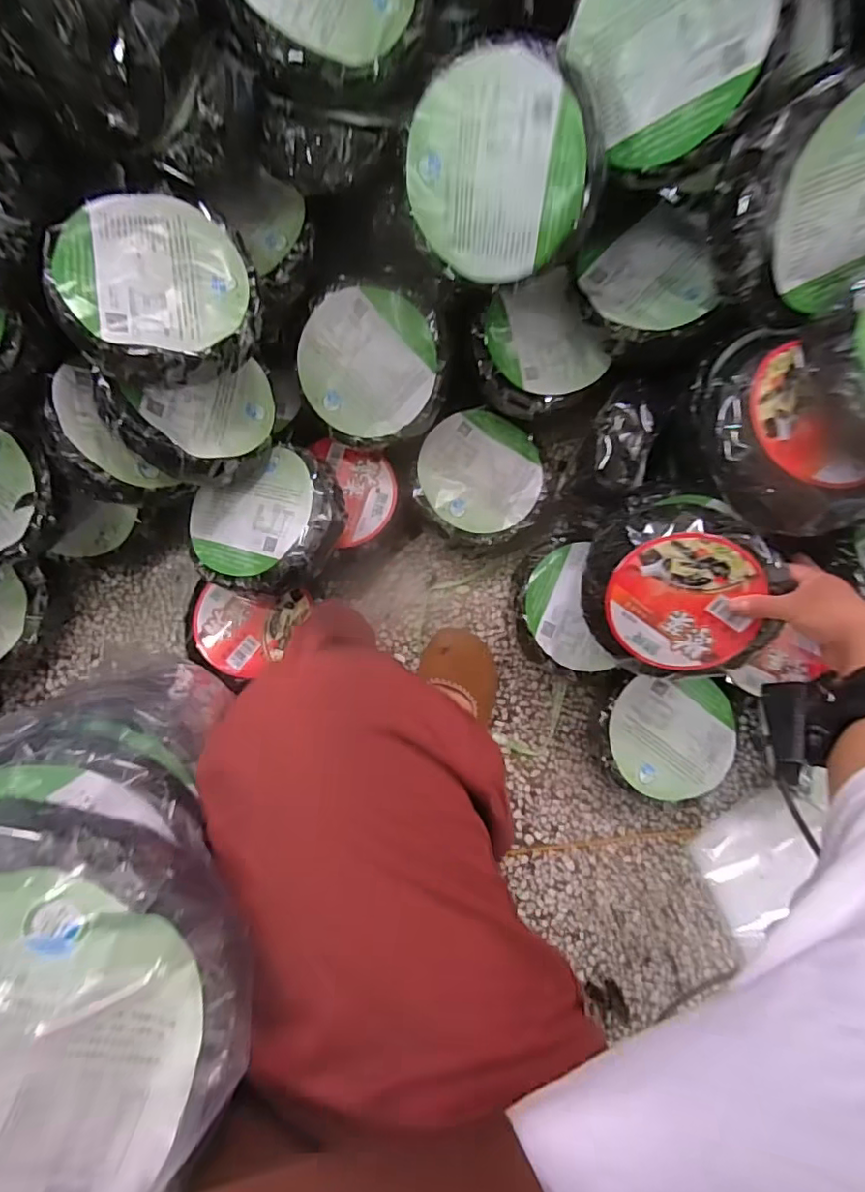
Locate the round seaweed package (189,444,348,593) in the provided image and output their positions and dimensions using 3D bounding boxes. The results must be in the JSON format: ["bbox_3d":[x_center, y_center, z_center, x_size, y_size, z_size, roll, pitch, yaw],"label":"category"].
[{"bbox_3d":[-0.177,-0.078,0.600,0.167,0.044,0.145,-31,85,-5],"label":"round seaweed package"}]

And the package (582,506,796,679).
[{"bbox_3d":[0.241,-0.001,0.548,0.174,0.037,0.166,5,112,13],"label":"package"}]

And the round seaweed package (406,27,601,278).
[{"bbox_3d":[0.059,-0.359,0.473,0.158,0.158,0.024,8,43,19],"label":"round seaweed package"}]

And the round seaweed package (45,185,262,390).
[{"bbox_3d":[-0.245,-0.270,0.505,0.165,0.060,0.159,-38,95,-21],"label":"round seaweed package"}]

